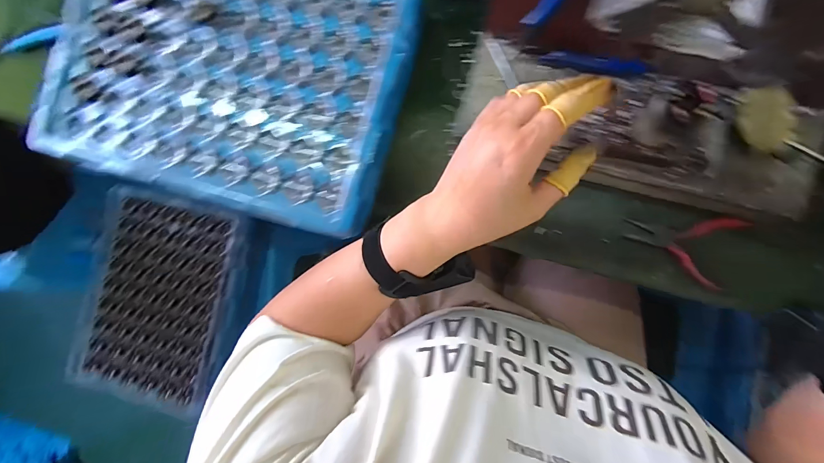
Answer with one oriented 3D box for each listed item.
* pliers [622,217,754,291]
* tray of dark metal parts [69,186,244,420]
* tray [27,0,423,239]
[{"bbox_3d":[0.257,0.010,0.334,0.091,0.025,0.064,19,91,9],"label":"pliers"},{"bbox_3d":[-0.476,0.126,0.646,0.266,0.032,0.375,15,91,9],"label":"tray of dark metal parts"},{"bbox_3d":[-0.200,-0.173,0.380,0.379,0.045,0.276,16,91,9],"label":"tray"}]

